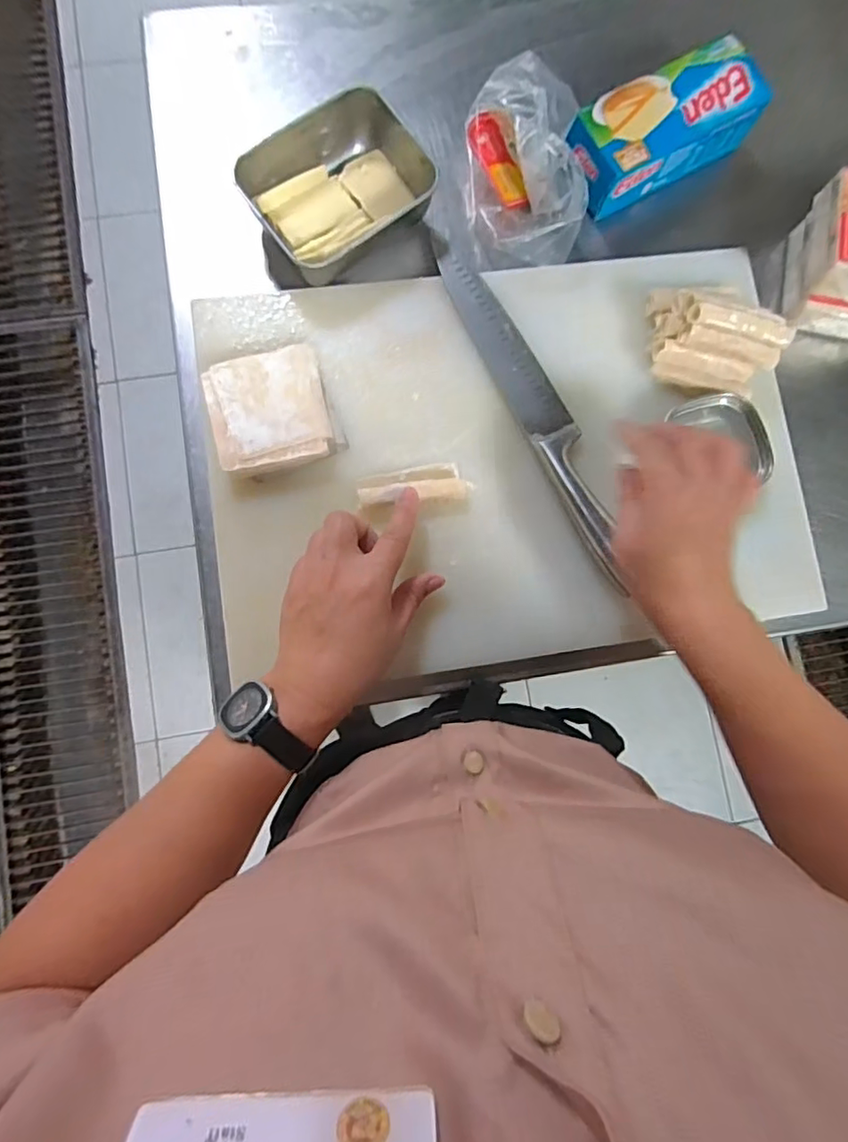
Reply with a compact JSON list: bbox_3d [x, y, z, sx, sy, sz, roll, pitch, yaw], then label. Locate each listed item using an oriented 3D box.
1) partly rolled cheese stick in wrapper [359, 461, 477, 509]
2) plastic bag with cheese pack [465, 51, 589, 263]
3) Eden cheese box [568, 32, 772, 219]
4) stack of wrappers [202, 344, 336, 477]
[{"bbox_3d":[-0.006,-0.065,0.428,0.085,0.021,0.030,-7,85,-9],"label":"partly rolled cheese stick in wrapper"},{"bbox_3d":[0.080,-0.330,0.463,0.086,0.057,0.174,-4,85,-5],"label":"plastic bag with cheese pack"},{"bbox_3d":[0.195,-0.364,0.482,0.164,0.061,0.068,-32,88,-7],"label":"Eden cheese box"},{"bbox_3d":[-0.113,-0.117,0.427,0.082,0.022,0.085,-13,86,-6],"label":"stack of wrappers"}]

